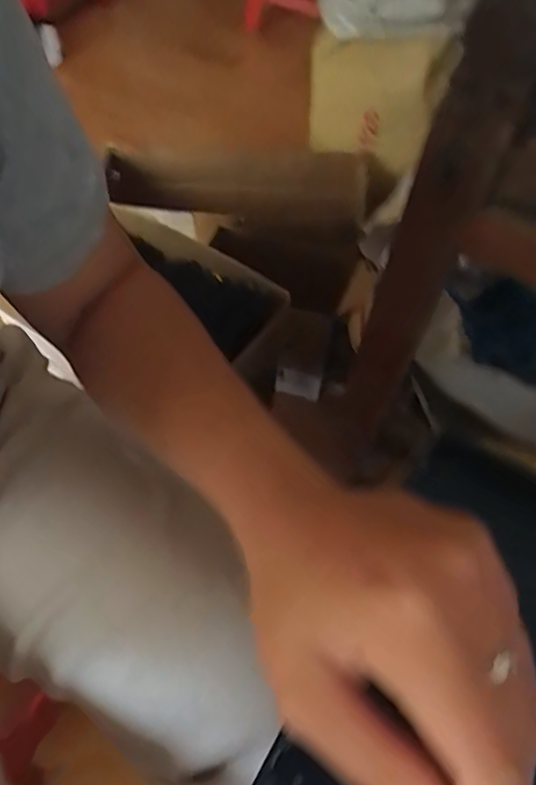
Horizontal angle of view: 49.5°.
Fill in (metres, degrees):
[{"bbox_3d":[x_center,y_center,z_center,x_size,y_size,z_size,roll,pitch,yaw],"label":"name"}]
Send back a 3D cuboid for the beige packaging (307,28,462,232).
[{"bbox_3d":[0.168,-0.506,1.009,0.013,0.193,0.280,-21,40,-32],"label":"beige packaging"}]

